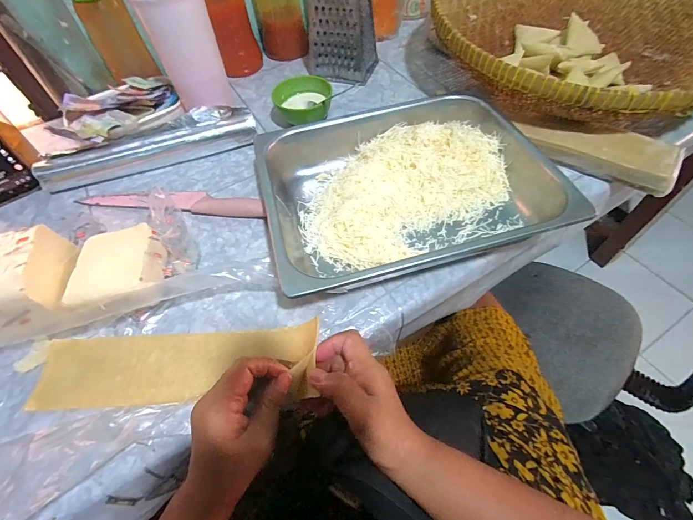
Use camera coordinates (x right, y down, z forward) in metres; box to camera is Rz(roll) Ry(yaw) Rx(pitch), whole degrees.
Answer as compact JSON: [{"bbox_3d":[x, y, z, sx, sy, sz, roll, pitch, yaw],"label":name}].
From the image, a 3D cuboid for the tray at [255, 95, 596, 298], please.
[{"bbox_3d":[0.063,-0.090,0.417,0.311,0.063,0.260,-14,57,-5],"label":"tray"}]

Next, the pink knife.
[{"bbox_3d":[-0.232,-0.078,0.463,0.248,0.016,0.036,4,57,7],"label":"pink knife"}]

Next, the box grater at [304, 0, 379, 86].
[{"bbox_3d":[-0.015,-0.397,0.568,0.119,0.162,0.074,14,59,13],"label":"box grater"}]

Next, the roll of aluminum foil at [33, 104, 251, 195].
[{"bbox_3d":[-0.283,-0.165,0.500,0.301,0.042,0.050,-18,57,-8],"label":"roll of aluminum foil"}]

